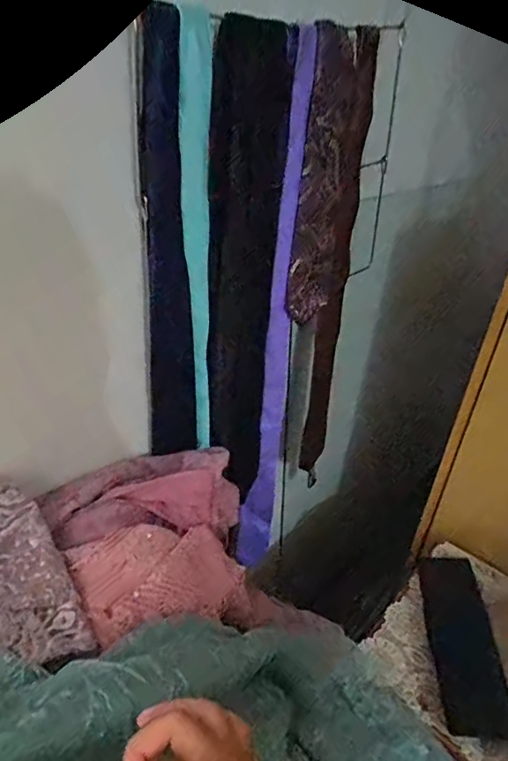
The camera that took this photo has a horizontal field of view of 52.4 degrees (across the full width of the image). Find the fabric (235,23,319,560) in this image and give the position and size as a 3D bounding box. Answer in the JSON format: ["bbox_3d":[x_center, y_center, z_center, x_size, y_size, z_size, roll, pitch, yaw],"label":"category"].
[{"bbox_3d":[0.032,-0.025,0.738,0.051,0.773,0.071,10,31,7],"label":"fabric"}]

